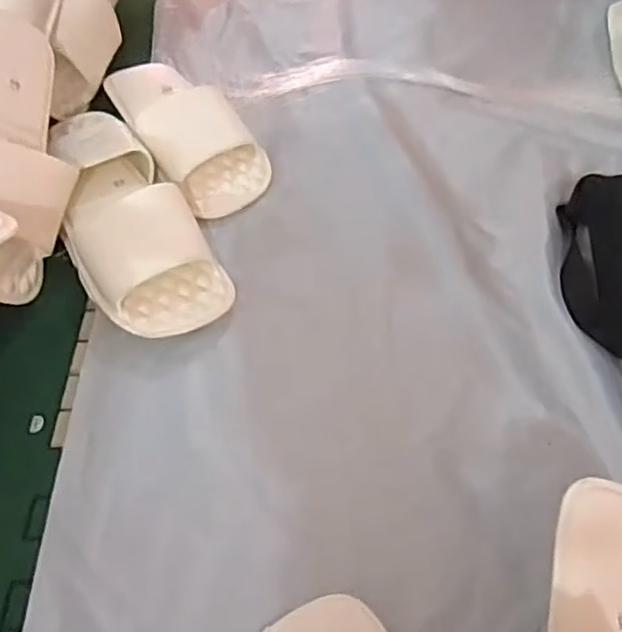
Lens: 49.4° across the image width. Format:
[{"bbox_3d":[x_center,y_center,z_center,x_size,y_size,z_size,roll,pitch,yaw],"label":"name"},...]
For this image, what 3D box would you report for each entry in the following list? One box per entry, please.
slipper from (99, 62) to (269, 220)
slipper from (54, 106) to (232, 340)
[{"bbox_3d":[-0.124,-0.188,0.649,0.096,0.037,0.222,-27,56,-15],"label":"slipper"},{"bbox_3d":[-0.164,-0.098,0.572,0.102,0.069,0.277,-24,55,-13],"label":"slipper"}]

